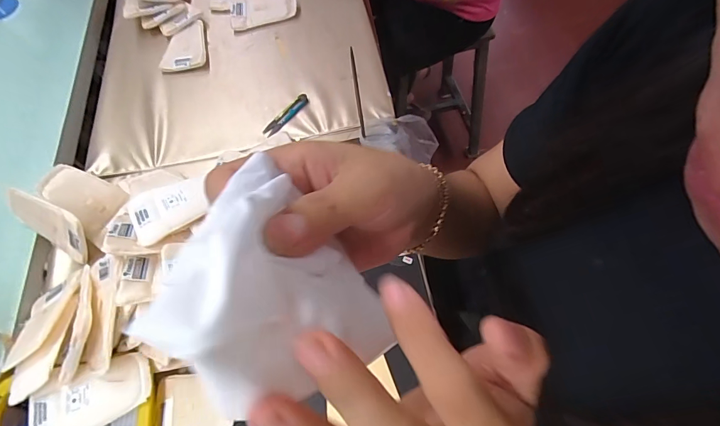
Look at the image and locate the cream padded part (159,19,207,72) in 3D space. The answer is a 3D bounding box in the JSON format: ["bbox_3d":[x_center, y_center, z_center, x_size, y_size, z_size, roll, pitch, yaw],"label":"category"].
[{"bbox_3d":[-0.340,-0.324,0.749,0.087,0.021,0.125,-7,63,1],"label":"cream padded part"}]

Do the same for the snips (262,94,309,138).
[{"bbox_3d":[-0.126,-0.168,0.656,0.024,0.014,0.096,36,71,20],"label":"snips"}]

